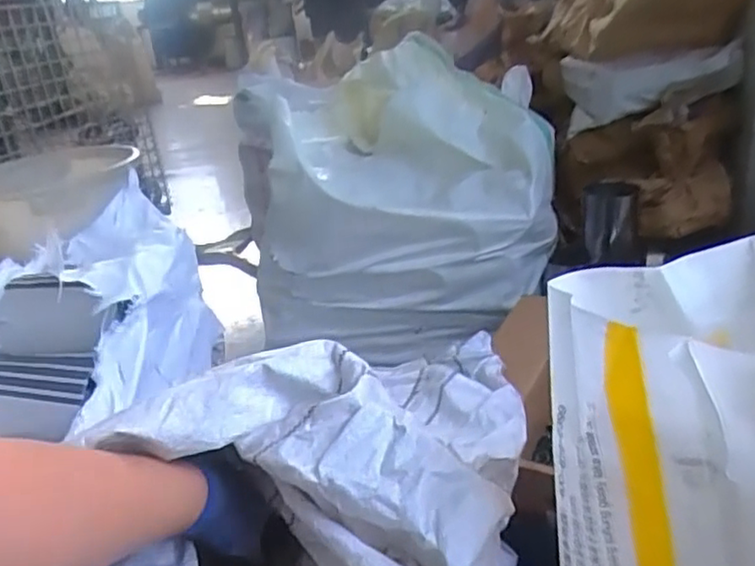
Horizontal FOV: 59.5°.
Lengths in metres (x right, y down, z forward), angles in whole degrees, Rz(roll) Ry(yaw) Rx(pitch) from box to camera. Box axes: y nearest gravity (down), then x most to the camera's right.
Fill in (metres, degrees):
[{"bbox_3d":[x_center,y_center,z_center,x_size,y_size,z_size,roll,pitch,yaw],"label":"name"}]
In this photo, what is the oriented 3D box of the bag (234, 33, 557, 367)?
[{"bbox_3d":[0.038,-0.155,1.205,0.532,0.434,0.300,-2,27,12],"label":"bag"}]

